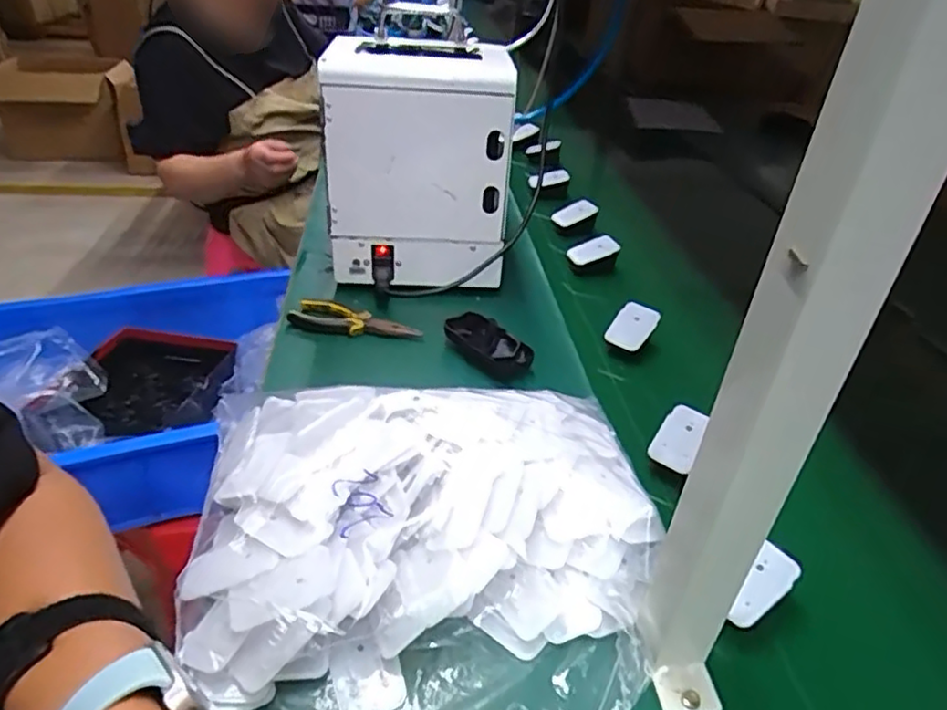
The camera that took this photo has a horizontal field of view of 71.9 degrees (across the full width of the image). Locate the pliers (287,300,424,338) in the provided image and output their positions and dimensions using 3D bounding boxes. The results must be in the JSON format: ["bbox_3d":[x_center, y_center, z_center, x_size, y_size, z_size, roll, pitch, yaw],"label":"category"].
[{"bbox_3d":[-0.139,-0.037,0.767,0.151,0.012,0.051,11,36,10],"label":"pliers"}]

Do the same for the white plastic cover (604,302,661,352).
[{"bbox_3d":[0.188,-0.034,0.777,0.045,0.011,0.061,31,80,15],"label":"white plastic cover"}]

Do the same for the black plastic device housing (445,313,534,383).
[{"bbox_3d":[0.014,-0.010,0.734,0.057,0.029,0.113,-22,43,-31],"label":"black plastic device housing"}]

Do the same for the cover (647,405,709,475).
[{"bbox_3d":[0.194,0.077,0.616,0.041,0.008,0.066,17,62,28],"label":"cover"}]

